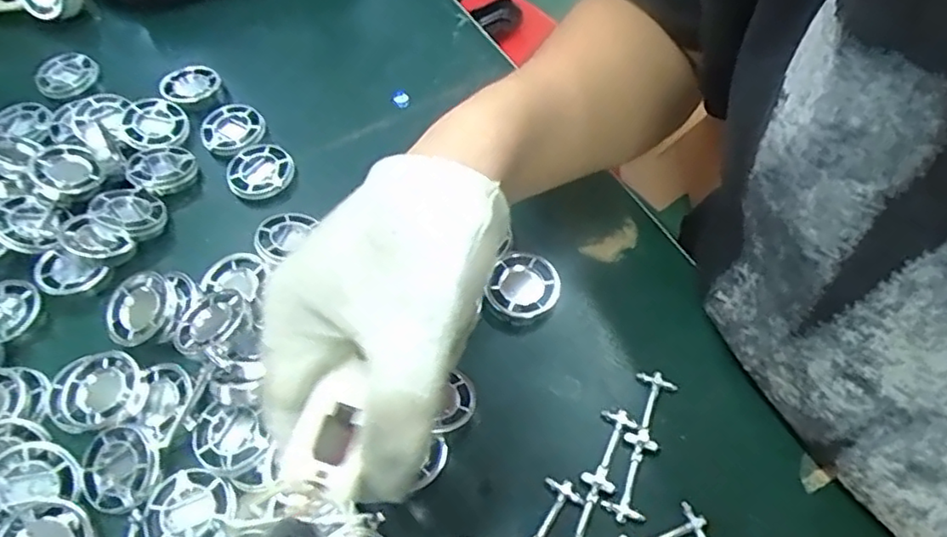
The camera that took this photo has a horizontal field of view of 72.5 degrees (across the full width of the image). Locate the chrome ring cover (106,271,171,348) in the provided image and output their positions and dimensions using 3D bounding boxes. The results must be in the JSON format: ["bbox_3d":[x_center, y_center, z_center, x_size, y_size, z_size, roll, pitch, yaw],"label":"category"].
[{"bbox_3d":[-0.172,0.020,0.333,0.034,0.011,0.037,-35,63,-19],"label":"chrome ring cover"}]

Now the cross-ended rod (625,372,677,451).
[{"bbox_3d":[0.084,0.067,0.305,0.018,0.004,0.038,15,59,11],"label":"cross-ended rod"}]

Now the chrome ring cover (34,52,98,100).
[{"bbox_3d":[-0.286,-0.138,0.454,0.049,0.013,0.038,20,72,20],"label":"chrome ring cover"}]

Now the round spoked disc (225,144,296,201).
[{"bbox_3d":[-0.130,-0.060,0.392,0.039,0.006,0.038,-1,57,1],"label":"round spoked disc"}]

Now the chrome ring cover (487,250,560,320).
[{"bbox_3d":[0.027,0.010,0.341,0.036,0.011,0.037,36,65,21],"label":"chrome ring cover"}]

